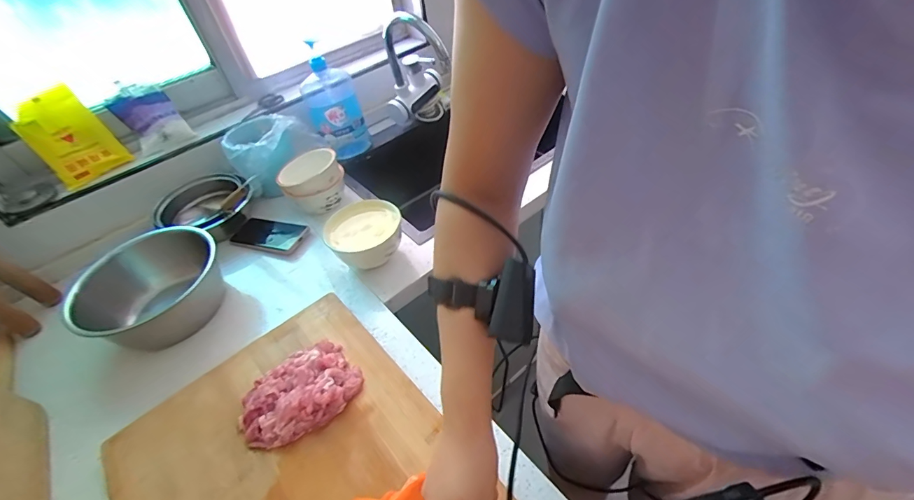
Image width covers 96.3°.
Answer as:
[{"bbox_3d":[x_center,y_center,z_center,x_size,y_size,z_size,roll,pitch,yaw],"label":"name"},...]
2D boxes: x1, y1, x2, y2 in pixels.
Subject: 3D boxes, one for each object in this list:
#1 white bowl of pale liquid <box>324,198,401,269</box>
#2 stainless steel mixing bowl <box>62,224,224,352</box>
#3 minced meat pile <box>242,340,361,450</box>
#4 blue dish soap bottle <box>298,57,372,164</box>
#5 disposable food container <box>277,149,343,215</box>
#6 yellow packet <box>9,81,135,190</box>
[{"bbox_3d":[-0.163,-0.018,0.749,0.131,0.091,0.125,-5,45,5],"label":"white bowl of pale liquid"},{"bbox_3d":[-0.497,0.062,0.682,0.182,0.090,0.213,13,49,22],"label":"stainless steel mixing bowl"},{"bbox_3d":[-0.214,0.192,0.550,0.113,0.033,0.151,32,57,32],"label":"minced meat pile"},{"bbox_3d":[-0.292,-0.343,0.973,0.118,0.213,0.131,-20,45,-9],"label":"blue dish soap bottle"},{"bbox_3d":[-0.302,-0.142,0.866,0.123,0.091,0.108,-28,47,-16],"label":"disposable food container"},{"bbox_3d":[-0.704,-0.203,0.739,0.115,0.156,0.030,-29,50,-13],"label":"yellow packet"}]

